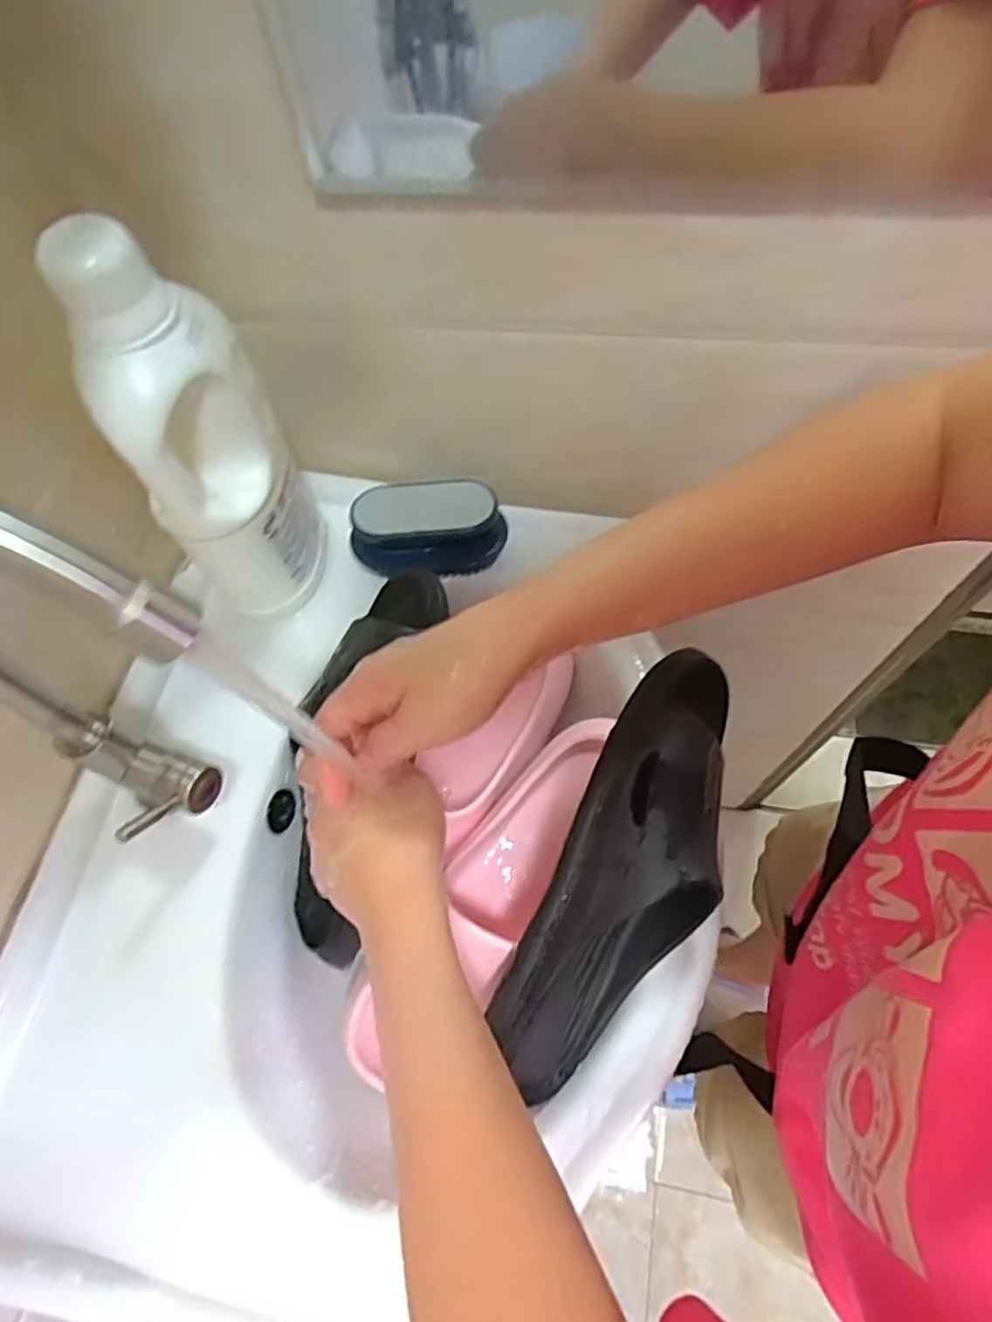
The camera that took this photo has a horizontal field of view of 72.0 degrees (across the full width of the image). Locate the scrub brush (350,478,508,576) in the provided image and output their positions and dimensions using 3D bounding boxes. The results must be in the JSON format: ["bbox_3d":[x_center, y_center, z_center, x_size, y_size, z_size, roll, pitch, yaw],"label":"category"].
[{"bbox_3d":[-0.050,-0.095,0.490,0.109,0.047,0.051,-9,63,-2],"label":"scrub brush"}]

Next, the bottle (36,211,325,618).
[{"bbox_3d":[-0.162,-0.118,0.394,0.082,0.240,0.068,-24,65,-9],"label":"bottle"}]

